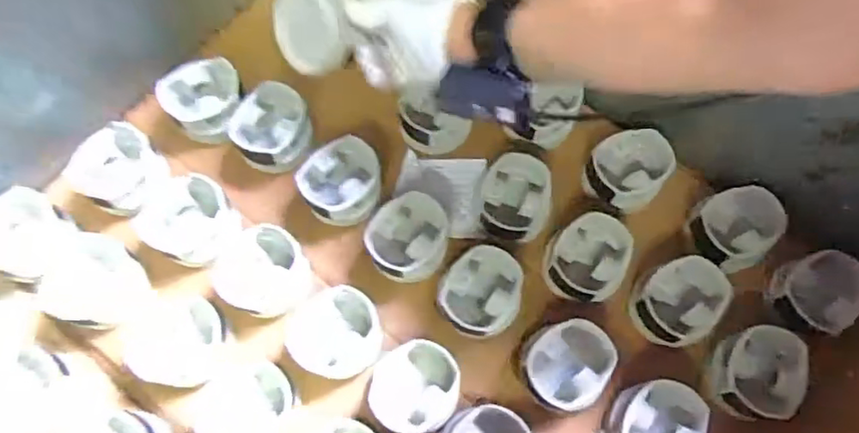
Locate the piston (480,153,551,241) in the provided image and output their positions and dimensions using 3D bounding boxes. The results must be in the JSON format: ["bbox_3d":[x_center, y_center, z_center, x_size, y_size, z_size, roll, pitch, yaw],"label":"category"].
[{"bbox_3d":[0.083,-0.017,0.598,0.070,0.042,0.080,6,70,1],"label":"piston"}]

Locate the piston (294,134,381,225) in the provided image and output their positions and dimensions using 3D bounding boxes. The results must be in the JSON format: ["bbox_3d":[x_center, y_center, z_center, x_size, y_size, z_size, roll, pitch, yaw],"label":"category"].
[{"bbox_3d":[-0.086,-0.032,0.600,0.076,0.043,0.072,0,70,-1],"label":"piston"}]

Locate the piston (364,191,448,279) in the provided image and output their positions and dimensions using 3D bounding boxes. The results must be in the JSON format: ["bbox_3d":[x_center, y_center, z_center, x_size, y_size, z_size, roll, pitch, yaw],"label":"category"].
[{"bbox_3d":[-0.020,0.022,0.581,0.077,0.043,0.073,0,70,-1],"label":"piston"}]

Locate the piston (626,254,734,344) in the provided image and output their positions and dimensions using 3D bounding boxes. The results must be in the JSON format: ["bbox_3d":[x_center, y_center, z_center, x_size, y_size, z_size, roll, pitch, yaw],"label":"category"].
[{"bbox_3d":[0.228,0.077,0.562,0.080,0.044,0.070,-31,74,-11],"label":"piston"}]

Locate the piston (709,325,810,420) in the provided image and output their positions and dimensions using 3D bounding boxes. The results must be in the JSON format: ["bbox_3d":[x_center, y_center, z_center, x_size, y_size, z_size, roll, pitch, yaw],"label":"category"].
[{"bbox_3d":[0.284,0.135,0.537,0.069,0.039,0.078,11,71,3],"label":"piston"}]

